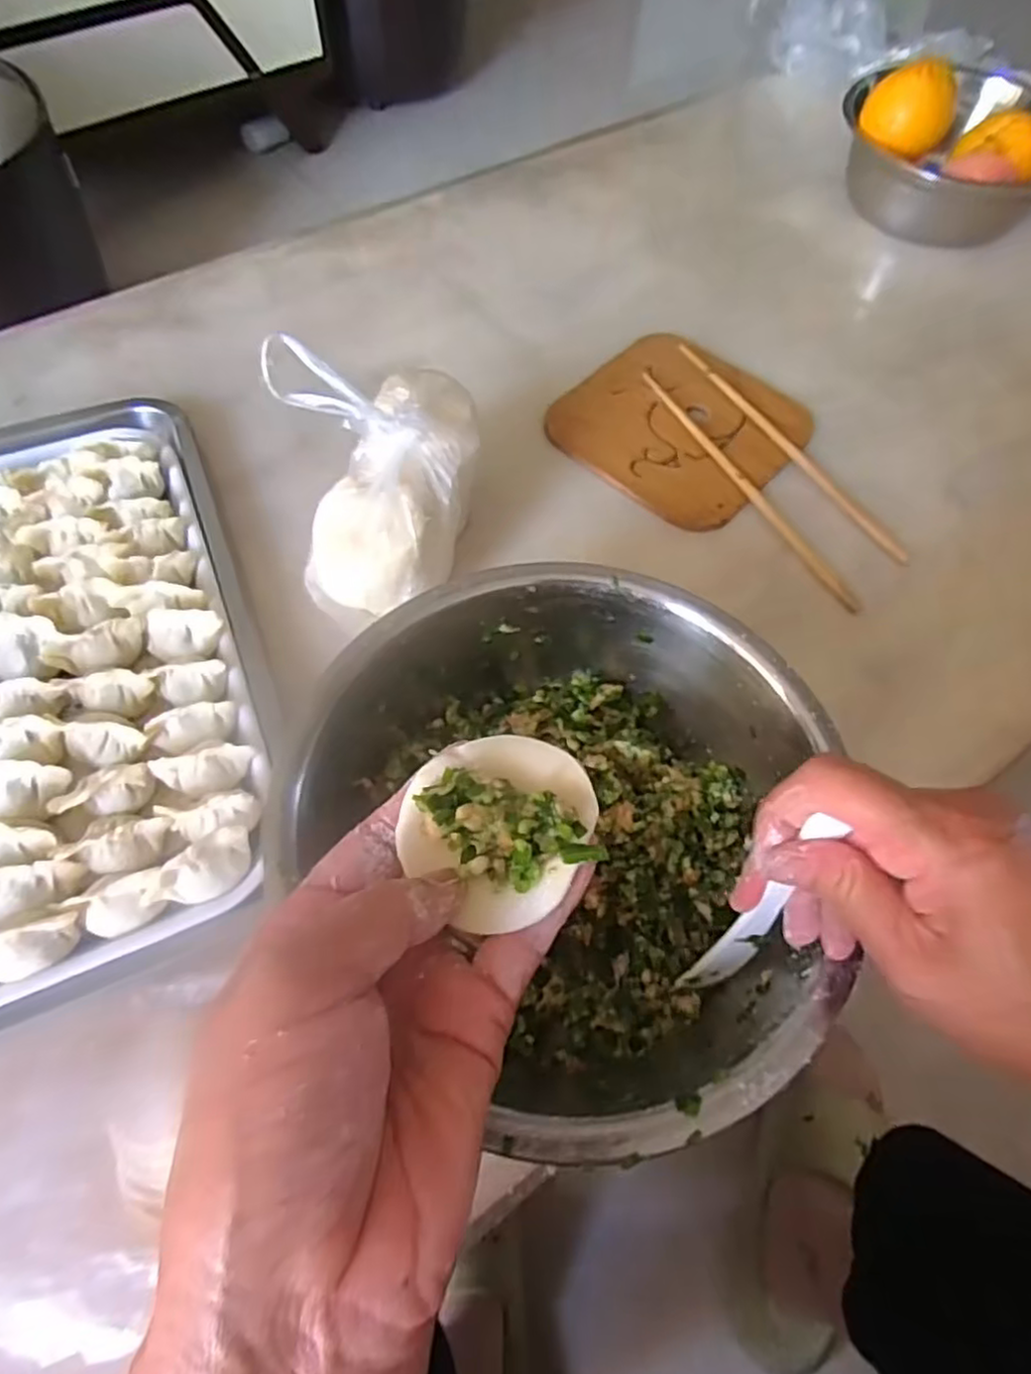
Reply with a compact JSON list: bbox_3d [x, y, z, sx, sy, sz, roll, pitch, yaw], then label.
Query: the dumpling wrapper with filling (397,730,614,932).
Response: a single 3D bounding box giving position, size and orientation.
[{"bbox_3d":[-0.004,0.039,0.202,0.054,0.013,0.053,1,62,-1],"label":"dumpling wrapper with filling"}]

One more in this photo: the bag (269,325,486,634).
[{"bbox_3d":[-0.070,-0.105,0.383,0.098,0.126,0.116,-6,62,-5],"label":"bag"}]

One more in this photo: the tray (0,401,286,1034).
[{"bbox_3d":[-0.296,-0.018,0.380,0.273,0.032,0.390,-20,64,-12],"label":"tray"}]

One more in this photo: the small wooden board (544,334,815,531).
[{"bbox_3d":[0.119,-0.196,0.508,0.160,0.009,0.146,38,67,17],"label":"small wooden board"}]

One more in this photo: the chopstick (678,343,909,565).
[{"bbox_3d":[0.198,-0.177,0.499,0.011,0.009,0.236,-29,66,-16],"label":"chopstick"}]

